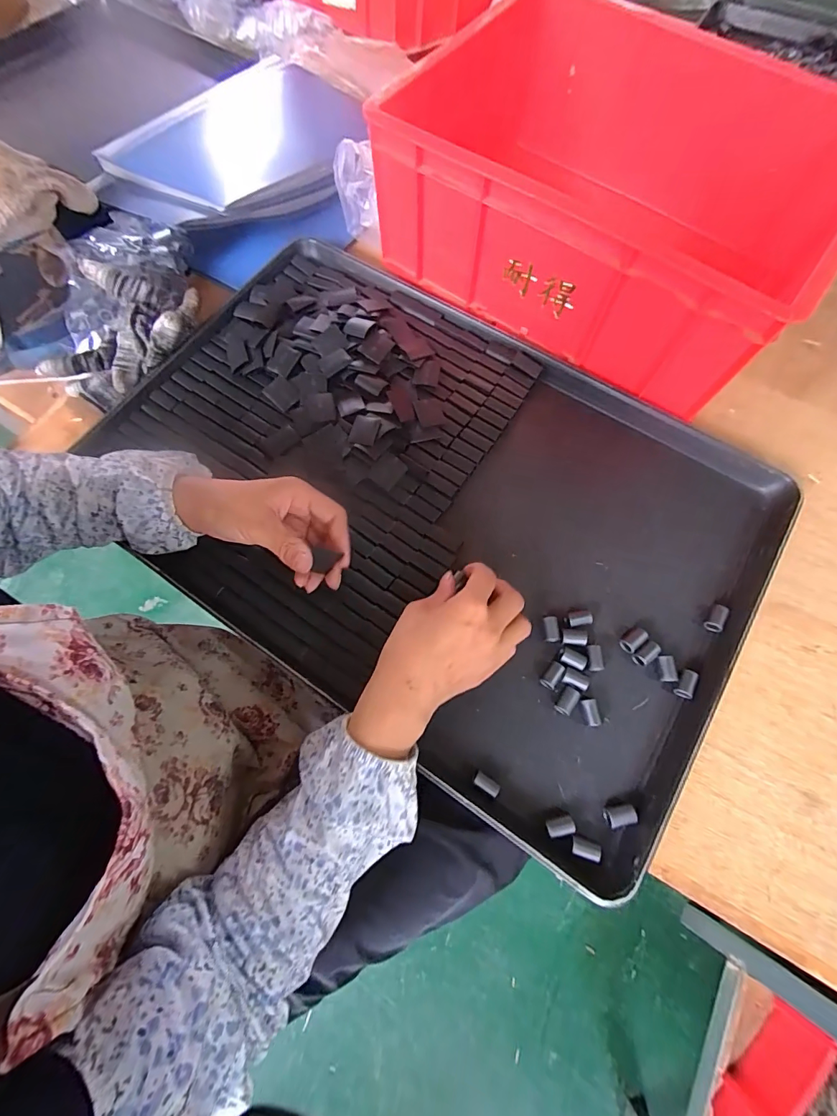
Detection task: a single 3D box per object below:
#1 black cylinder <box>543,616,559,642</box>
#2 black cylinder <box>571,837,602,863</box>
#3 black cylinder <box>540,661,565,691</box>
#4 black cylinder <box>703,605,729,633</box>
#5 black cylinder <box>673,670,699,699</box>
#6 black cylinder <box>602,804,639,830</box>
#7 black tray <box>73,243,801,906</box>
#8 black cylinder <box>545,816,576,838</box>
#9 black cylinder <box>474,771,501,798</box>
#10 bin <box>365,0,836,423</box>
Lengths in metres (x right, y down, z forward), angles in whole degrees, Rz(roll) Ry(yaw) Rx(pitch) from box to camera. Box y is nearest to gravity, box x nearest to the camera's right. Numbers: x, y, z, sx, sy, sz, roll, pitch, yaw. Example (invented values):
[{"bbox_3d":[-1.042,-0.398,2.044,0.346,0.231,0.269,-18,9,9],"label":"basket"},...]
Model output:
[{"bbox_3d":[0.111,0.060,0.370,0.012,0.010,0.020,-1,70,-1],"label":"black cylinder"},{"bbox_3d":[0.121,0.210,0.315,0.021,0.009,0.011,21,71,6],"label":"black cylinder"},{"bbox_3d":[0.109,0.096,0.358,0.013,0.010,0.022,34,73,10],"label":"black cylinder"},{"bbox_3d":[0.254,0.052,0.372,0.012,0.011,0.022,31,73,9],"label":"black cylinder"},{"bbox_3d":[0.218,0.102,0.355,0.014,0.009,0.022,26,72,8],"label":"black cylinder"},{"bbox_3d":[0.150,0.190,0.323,0.024,0.013,0.012,-11,71,-5],"label":"black cylinder"},{"bbox_3d":[0.004,-0.064,0.405,0.595,0.022,0.395,32,73,10],"label":"black tray"},{"bbox_3d":[0.103,0.197,0.322,0.021,0.013,0.011,-12,71,-5],"label":"black cylinder"},{"bbox_3d":[0.052,0.172,0.332,0.020,0.009,0.010,34,73,10],"label":"black cylinder"},{"bbox_3d":[0.188,-0.367,0.448,0.425,0.141,0.289,34,73,10],"label":"bin"}]

